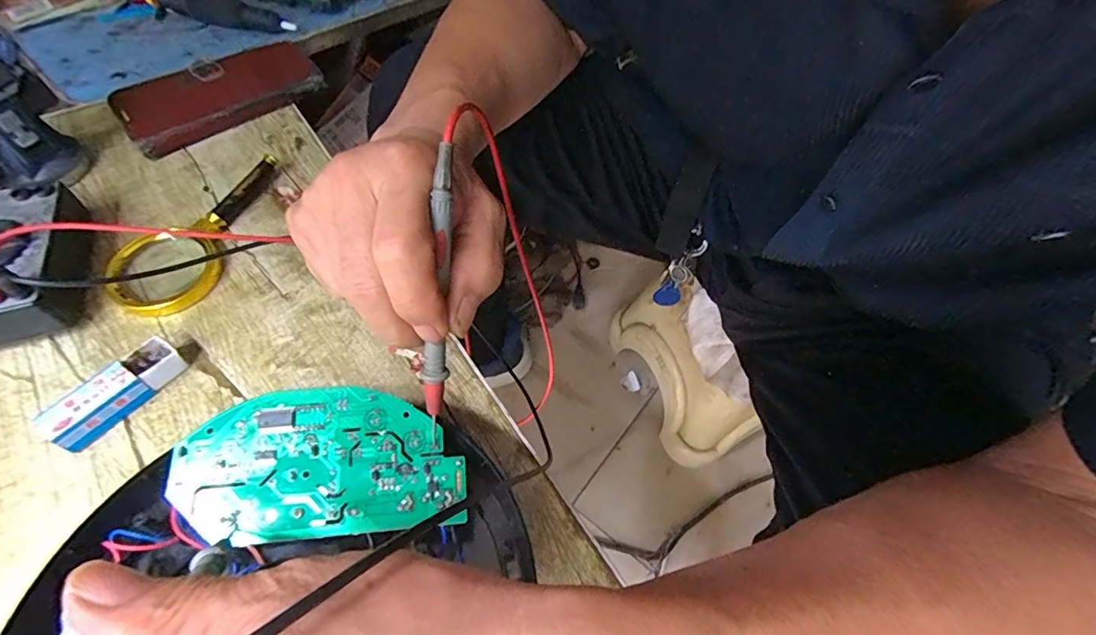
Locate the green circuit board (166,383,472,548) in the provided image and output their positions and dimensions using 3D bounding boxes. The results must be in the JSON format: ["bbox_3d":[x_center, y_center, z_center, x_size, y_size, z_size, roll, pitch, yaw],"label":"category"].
[{"bbox_3d":[-0.116,0.072,0.258,0.141,0.013,0.070,-2,60,-6],"label":"green circuit board"}]

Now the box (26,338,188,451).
[{"bbox_3d":[-0.257,0.044,0.300,0.022,0.022,0.071,34,63,14],"label":"box"}]

